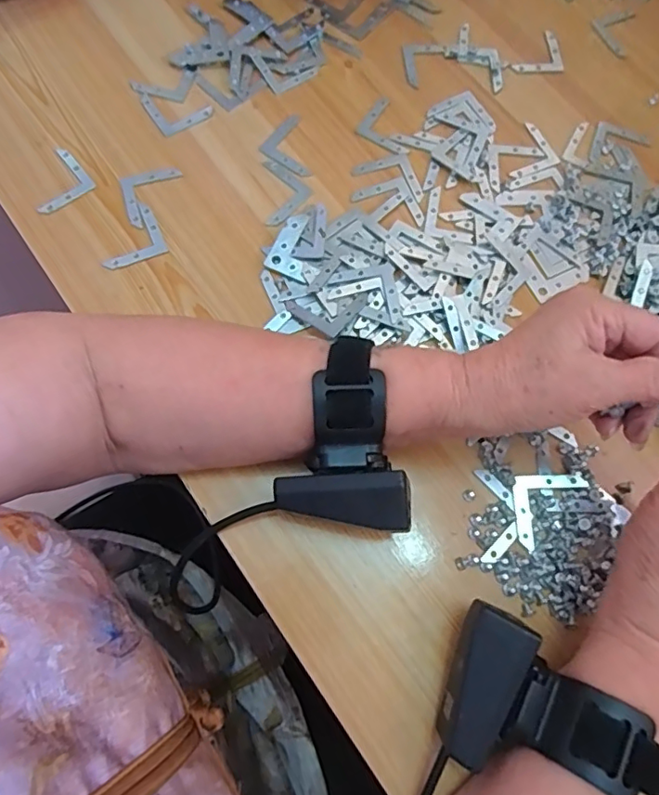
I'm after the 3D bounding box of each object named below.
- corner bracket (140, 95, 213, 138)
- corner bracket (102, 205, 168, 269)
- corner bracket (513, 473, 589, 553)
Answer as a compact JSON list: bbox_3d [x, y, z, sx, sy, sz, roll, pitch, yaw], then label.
[{"bbox_3d":[-0.116,-0.207,0.406,0.054,0.004,0.030,9,79,0],"label":"corner bracket"},{"bbox_3d":[-0.135,-0.108,0.367,0.041,0.004,0.043,-23,70,-11],"label":"corner bracket"},{"bbox_3d":[0.123,0.059,0.322,0.054,0.004,0.031,-44,71,-13],"label":"corner bracket"}]

